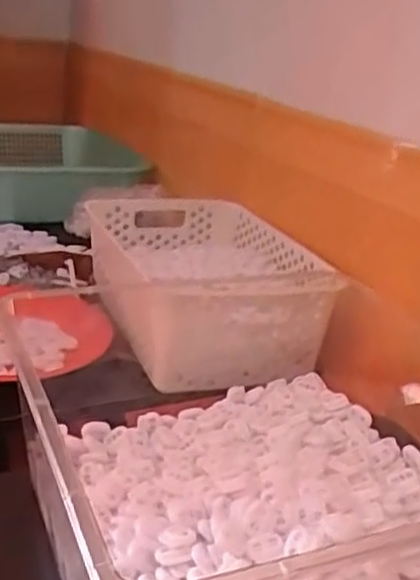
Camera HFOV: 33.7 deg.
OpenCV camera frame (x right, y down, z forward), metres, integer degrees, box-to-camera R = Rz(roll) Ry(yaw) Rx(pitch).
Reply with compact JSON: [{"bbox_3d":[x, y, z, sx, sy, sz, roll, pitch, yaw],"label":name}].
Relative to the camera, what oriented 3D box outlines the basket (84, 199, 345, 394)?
[{"bbox_3d":[-0.012,-0.013,0.797,0.222,0.099,0.308,-3,23,-21],"label":"basket"}]

